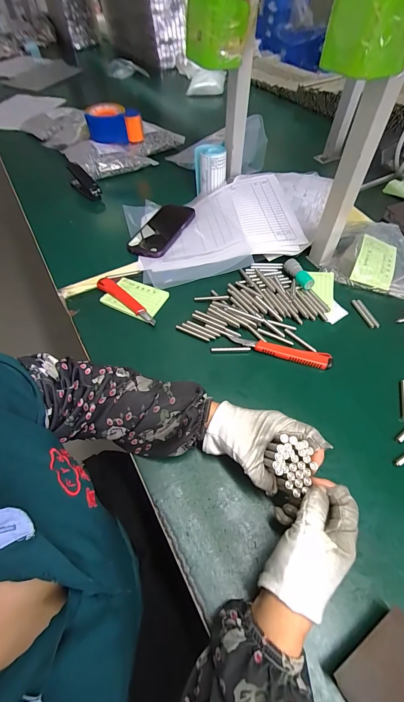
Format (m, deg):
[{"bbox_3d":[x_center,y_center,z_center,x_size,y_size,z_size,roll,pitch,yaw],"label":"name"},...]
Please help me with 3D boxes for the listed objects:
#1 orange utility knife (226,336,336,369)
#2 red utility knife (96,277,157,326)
[{"bbox_3d":[0.114,0.000,0.451,0.148,0.007,0.023,13,56,8],"label":"orange utility knife"},{"bbox_3d":[-0.121,-0.085,0.506,0.132,0.011,0.027,36,63,22],"label":"red utility knife"}]

